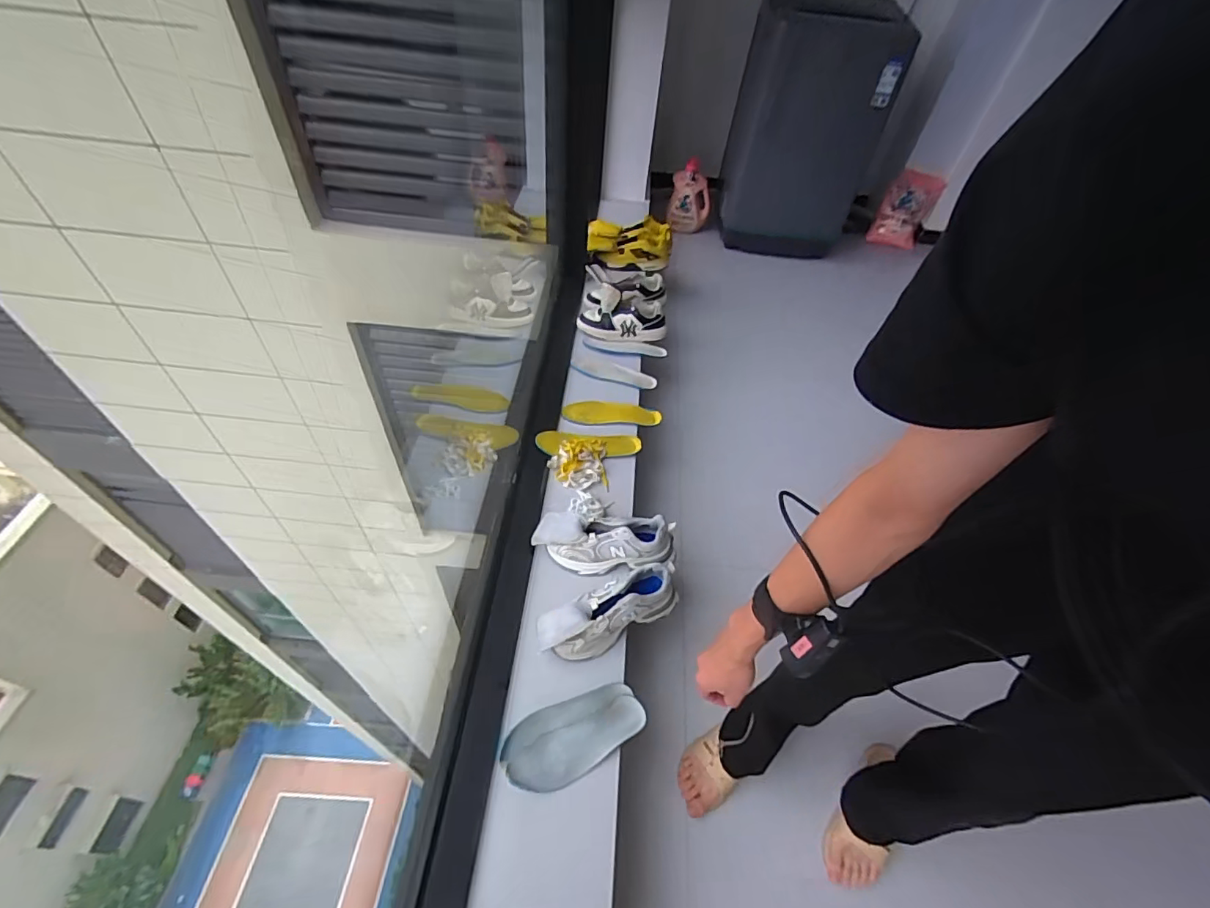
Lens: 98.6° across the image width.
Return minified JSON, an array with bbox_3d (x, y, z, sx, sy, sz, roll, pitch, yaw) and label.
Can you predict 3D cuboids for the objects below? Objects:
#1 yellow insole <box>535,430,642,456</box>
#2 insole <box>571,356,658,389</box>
[{"bbox_3d":[-0.043,-0.030,1.384,0.273,0.028,0.072,1,50,-1],"label":"yellow insole"},{"bbox_3d":[0.027,-0.244,1.534,0.251,0.017,0.077,16,51,12],"label":"insole"}]

